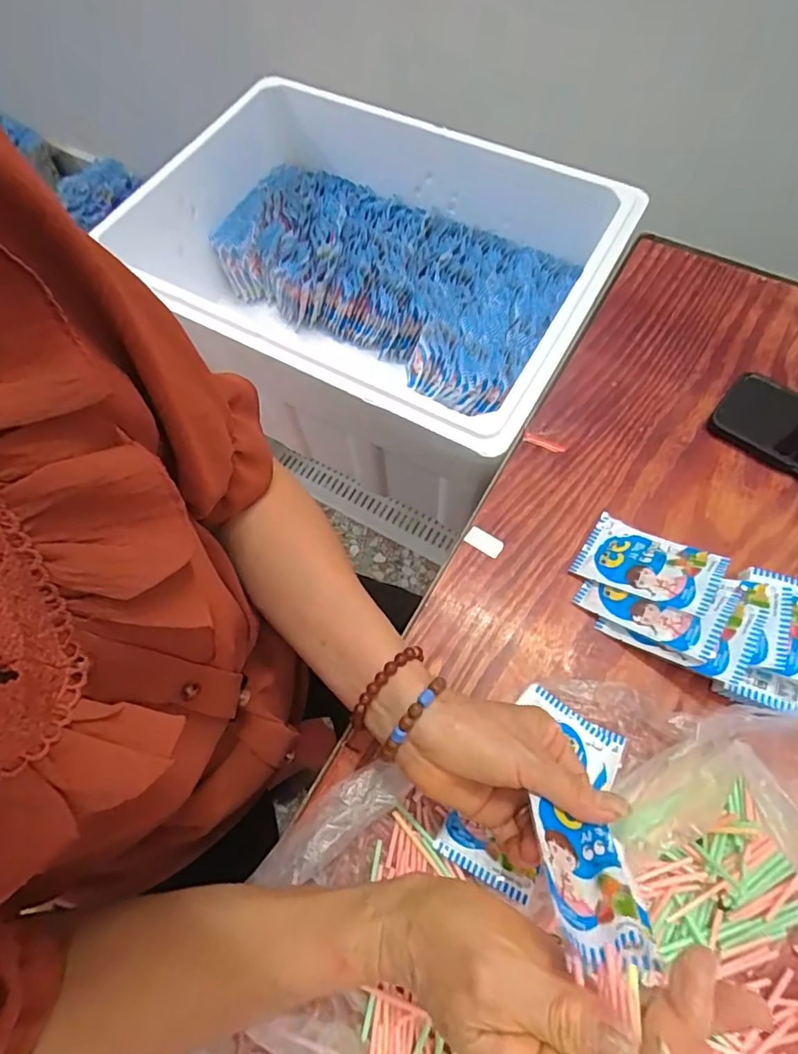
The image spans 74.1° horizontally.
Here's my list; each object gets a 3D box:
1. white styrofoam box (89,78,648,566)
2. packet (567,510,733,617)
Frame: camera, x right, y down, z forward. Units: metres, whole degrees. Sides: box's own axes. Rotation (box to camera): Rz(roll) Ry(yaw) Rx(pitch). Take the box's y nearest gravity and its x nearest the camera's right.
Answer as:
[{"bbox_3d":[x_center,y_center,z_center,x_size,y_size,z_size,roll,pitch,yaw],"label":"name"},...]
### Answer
[{"bbox_3d":[-0.041,-0.312,0.714,0.561,0.198,0.422,26,69,14],"label":"white styrofoam box"},{"bbox_3d":[0.203,0.029,0.434,0.105,0.009,0.065,21,59,35],"label":"packet"}]

